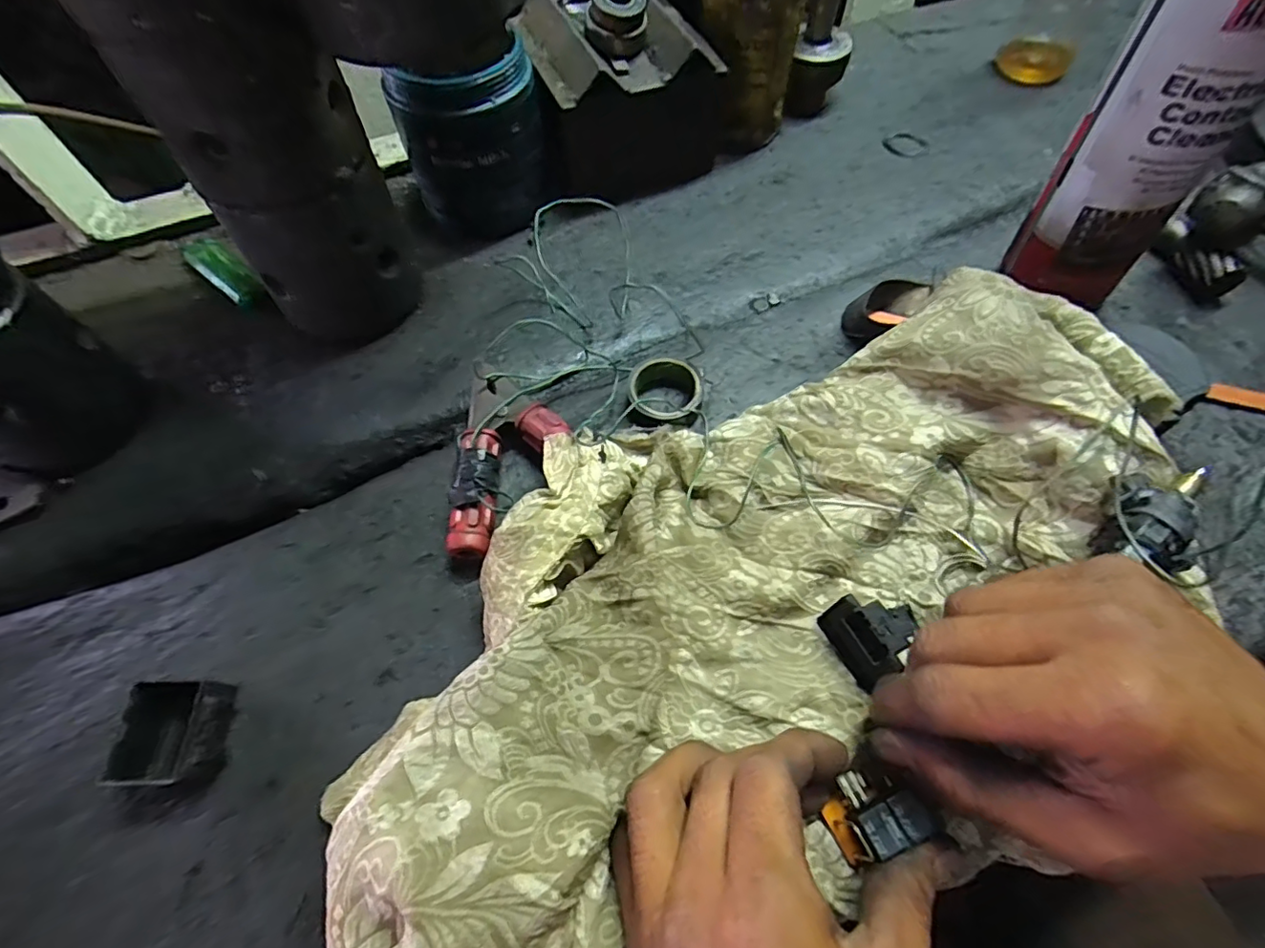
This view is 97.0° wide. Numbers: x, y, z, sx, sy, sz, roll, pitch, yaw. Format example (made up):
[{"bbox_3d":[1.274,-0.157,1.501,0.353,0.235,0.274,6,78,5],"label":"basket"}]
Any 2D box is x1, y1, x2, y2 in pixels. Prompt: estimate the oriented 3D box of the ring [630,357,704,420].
[{"bbox_3d":[0.019,-0.044,0.320,0.039,0.020,0.042,-1,60,1],"label":"ring"}]

